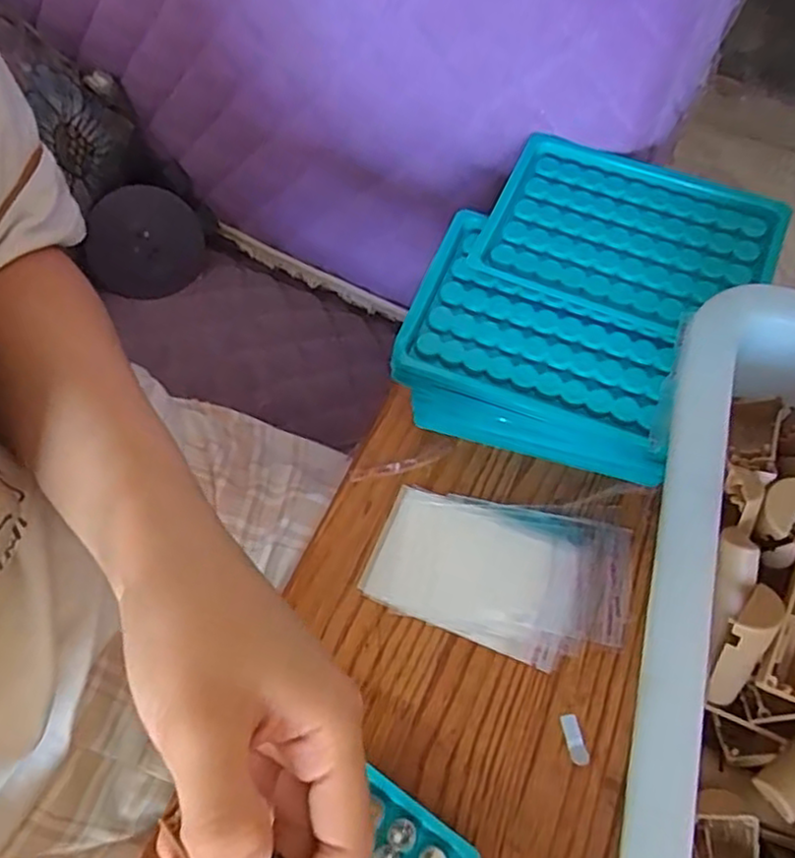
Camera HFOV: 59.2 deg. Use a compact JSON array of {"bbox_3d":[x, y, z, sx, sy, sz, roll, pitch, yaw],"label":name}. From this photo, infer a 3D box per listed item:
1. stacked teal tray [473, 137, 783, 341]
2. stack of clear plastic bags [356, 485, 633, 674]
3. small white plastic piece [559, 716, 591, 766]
[{"bbox_3d":[0.108,-0.091,0.333,0.129,0.017,0.086,24,67,11],"label":"stacked teal tray"},{"bbox_3d":[0.051,0.071,0.348,0.124,0.004,0.073,15,66,8],"label":"stack of clear plastic bags"},{"bbox_3d":[0.080,0.140,0.315,0.008,0.004,0.021,-12,65,-5],"label":"small white plastic piece"}]

